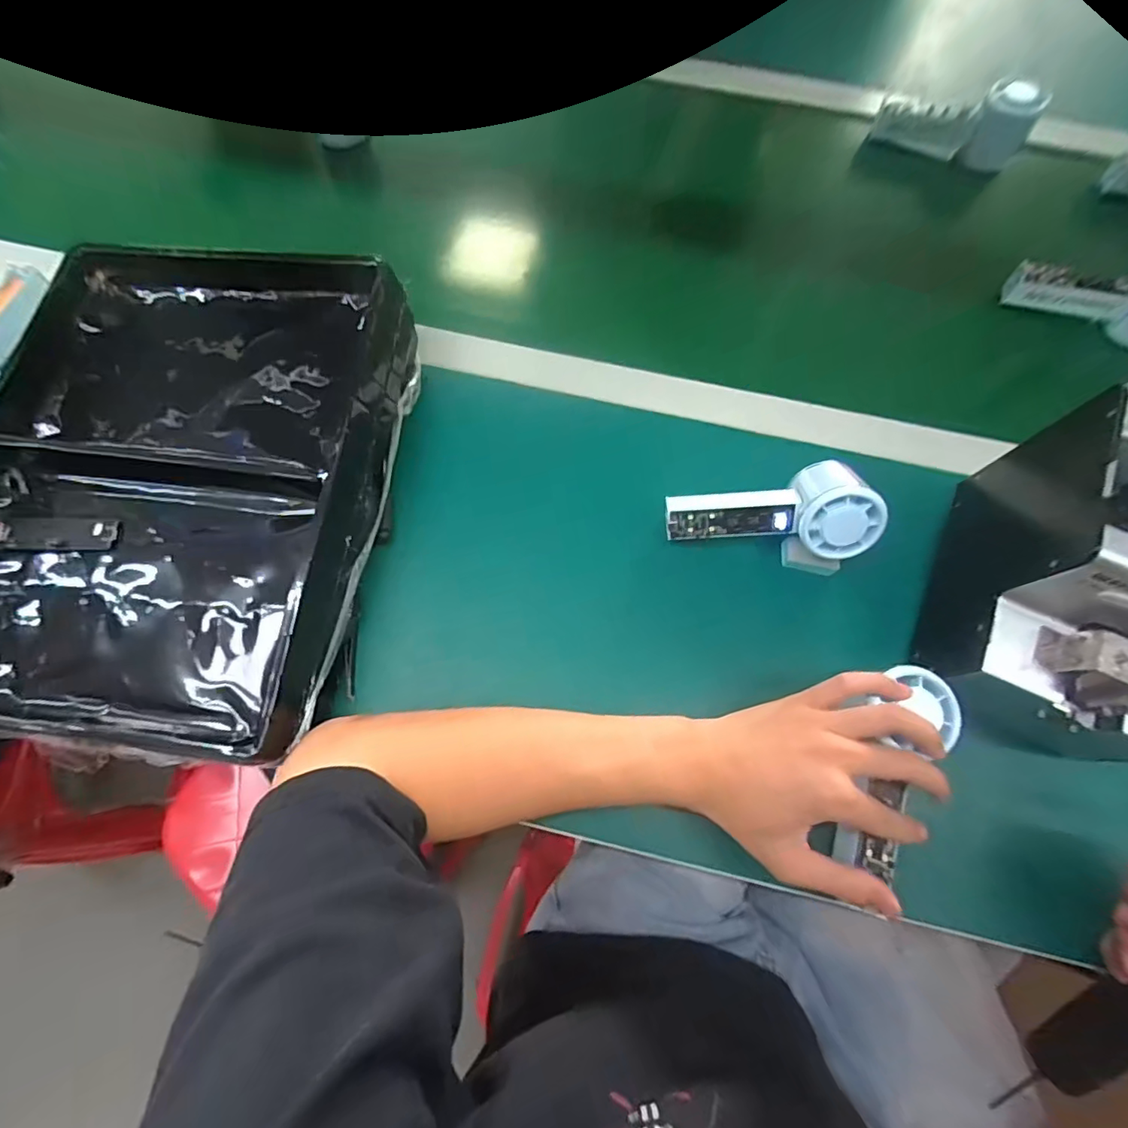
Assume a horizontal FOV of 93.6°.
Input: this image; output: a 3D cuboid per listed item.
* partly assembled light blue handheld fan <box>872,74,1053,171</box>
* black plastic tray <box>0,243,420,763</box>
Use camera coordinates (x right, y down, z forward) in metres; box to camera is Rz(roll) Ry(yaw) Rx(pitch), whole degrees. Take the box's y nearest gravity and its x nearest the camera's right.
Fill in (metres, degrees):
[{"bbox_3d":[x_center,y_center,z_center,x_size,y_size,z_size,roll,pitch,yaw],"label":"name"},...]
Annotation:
[{"bbox_3d":[0.413,-0.472,0.562,0.141,0.081,0.044,28,73,8],"label":"partly assembled light blue handheld fan"},{"bbox_3d":[-0.291,-0.082,0.395,0.305,0.058,0.405,7,71,1],"label":"black plastic tray"}]

